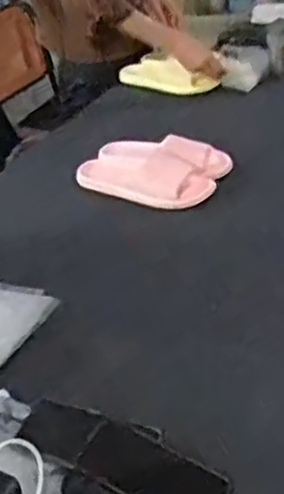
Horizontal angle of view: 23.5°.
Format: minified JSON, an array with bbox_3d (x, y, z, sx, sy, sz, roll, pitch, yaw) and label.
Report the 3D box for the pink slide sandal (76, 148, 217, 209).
[{"bbox_3d":[0.001,-0.136,1.279,0.272,0.056,0.109,19,41,29],"label":"pink slide sandal"}]

